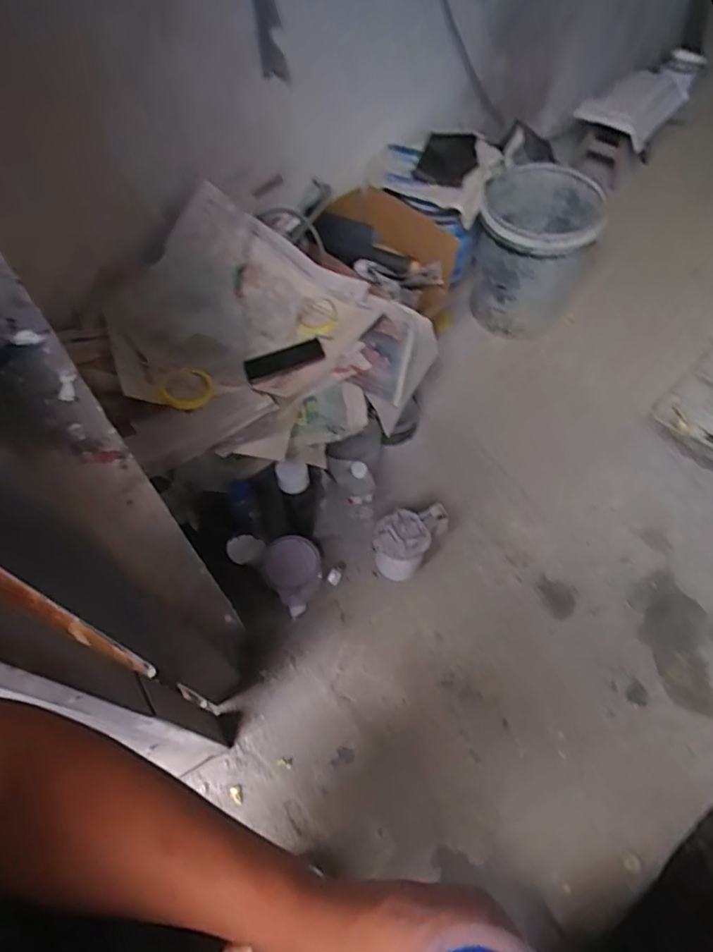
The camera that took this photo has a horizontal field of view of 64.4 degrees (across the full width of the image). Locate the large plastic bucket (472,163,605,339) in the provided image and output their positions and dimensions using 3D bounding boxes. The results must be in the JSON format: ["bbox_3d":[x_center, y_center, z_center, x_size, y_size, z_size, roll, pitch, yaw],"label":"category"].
[{"bbox_3d":[0.495,-0.615,1.615,0.312,0.349,0.346,19,61,13],"label":"large plastic bucket"}]

